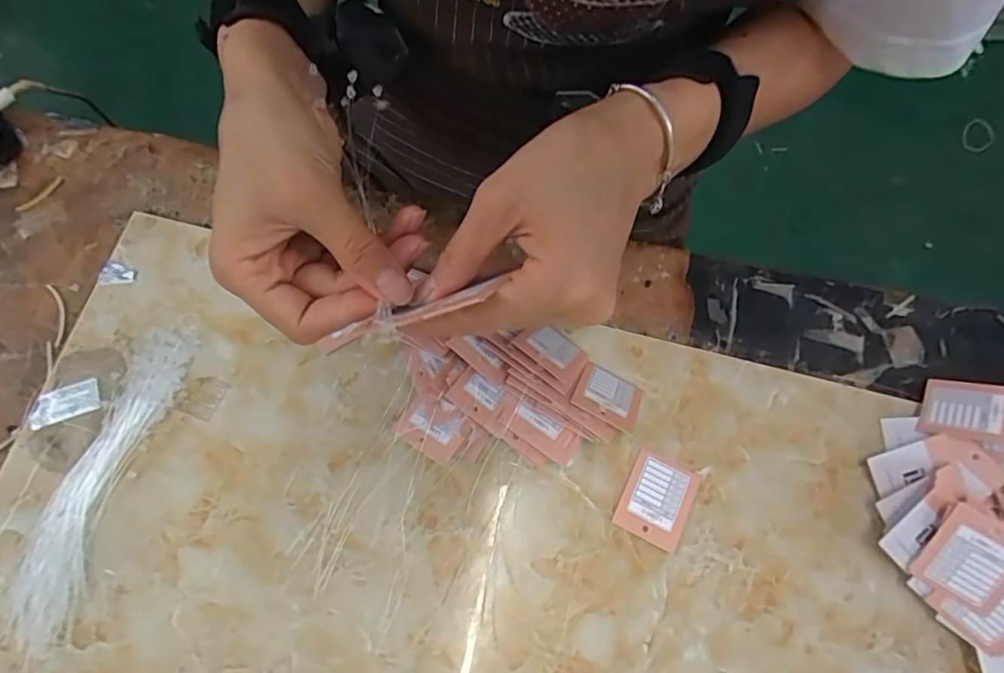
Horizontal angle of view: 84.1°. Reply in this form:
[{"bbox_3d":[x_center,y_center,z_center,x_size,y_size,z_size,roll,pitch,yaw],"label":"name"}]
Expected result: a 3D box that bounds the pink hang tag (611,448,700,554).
[{"bbox_3d":[0.094,0.098,0.335,0.040,0.004,0.049,26,75,7],"label":"pink hang tag"}]

